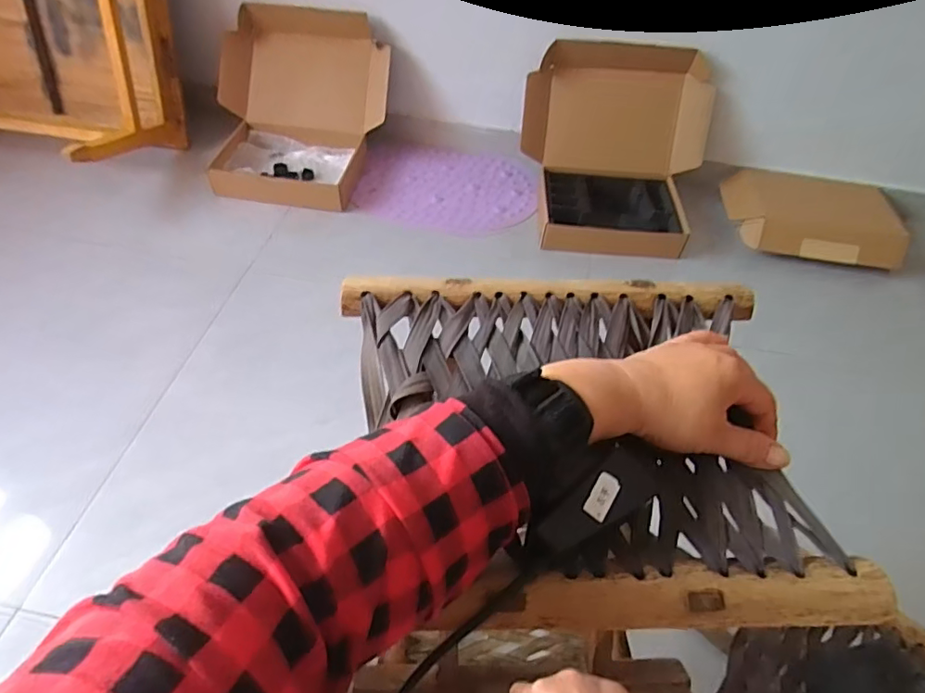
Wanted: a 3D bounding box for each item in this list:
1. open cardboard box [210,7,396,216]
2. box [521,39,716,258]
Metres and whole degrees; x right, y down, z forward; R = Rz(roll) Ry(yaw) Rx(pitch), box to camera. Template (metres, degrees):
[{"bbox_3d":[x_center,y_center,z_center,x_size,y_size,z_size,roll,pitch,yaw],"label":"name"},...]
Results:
[{"bbox_3d":[-0.467,-0.643,1.509,0.476,0.315,0.478,8,50,2],"label":"open cardboard box"},{"bbox_3d":[0.424,-0.515,1.476,0.519,0.343,0.449,4,50,-1],"label":"box"}]

